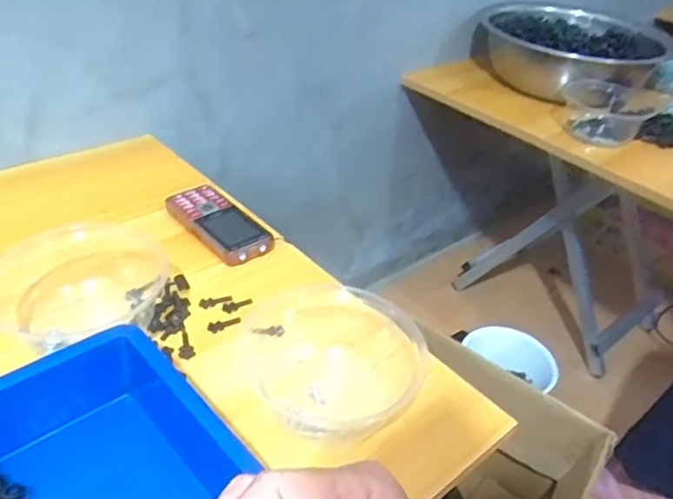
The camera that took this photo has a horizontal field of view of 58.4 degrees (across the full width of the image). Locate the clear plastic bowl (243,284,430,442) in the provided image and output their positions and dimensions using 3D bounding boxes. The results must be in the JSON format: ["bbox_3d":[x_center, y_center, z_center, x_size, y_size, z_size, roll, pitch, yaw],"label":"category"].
[{"bbox_3d":[-0.006,0.083,0.506,0.138,0.035,0.158,-27,48,-37],"label":"clear plastic bowl"}]

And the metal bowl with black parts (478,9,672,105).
[{"bbox_3d":[0.410,-0.364,1.108,0.321,0.095,0.283,26,40,24],"label":"metal bowl with black parts"}]

